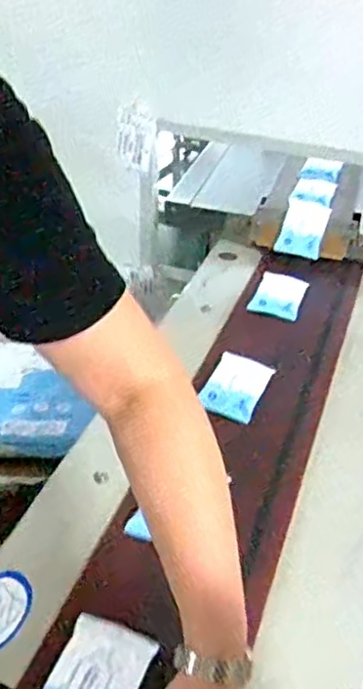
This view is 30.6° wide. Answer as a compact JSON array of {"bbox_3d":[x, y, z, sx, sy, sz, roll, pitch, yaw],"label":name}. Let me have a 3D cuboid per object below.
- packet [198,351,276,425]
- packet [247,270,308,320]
[{"bbox_3d":[0.083,0.063,1.032,0.090,0.014,0.149,18,40,17],"label":"packet"},{"bbox_3d":[0.194,-0.100,1.302,0.095,0.019,0.139,15,39,14],"label":"packet"}]

